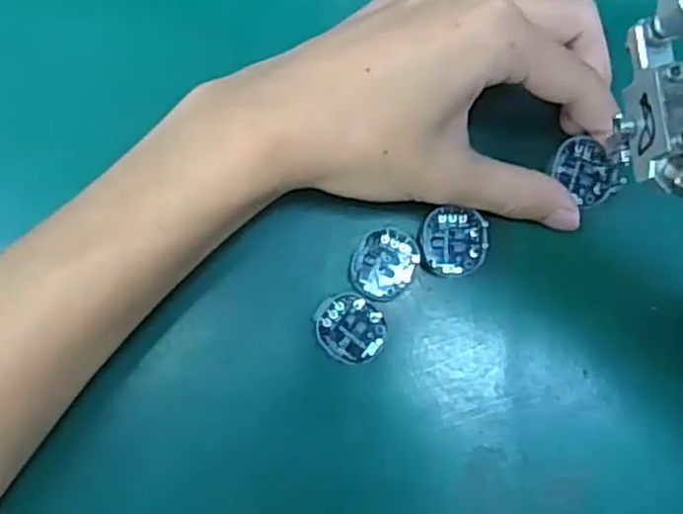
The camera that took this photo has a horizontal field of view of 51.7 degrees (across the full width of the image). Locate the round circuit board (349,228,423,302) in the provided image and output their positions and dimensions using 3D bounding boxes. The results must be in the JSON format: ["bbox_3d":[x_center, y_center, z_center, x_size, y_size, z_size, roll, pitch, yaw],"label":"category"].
[{"bbox_3d":[0.017,0.003,0.276,0.026,0.004,0.027,0,83,-1],"label":"round circuit board"}]

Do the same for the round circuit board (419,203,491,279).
[{"bbox_3d":[0.045,-0.005,0.279,0.026,0.008,0.026,0,83,-1],"label":"round circuit board"}]

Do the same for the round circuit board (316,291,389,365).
[{"bbox_3d":[0.004,0.028,0.275,0.025,0.009,0.027,0,83,-1],"label":"round circuit board"}]

